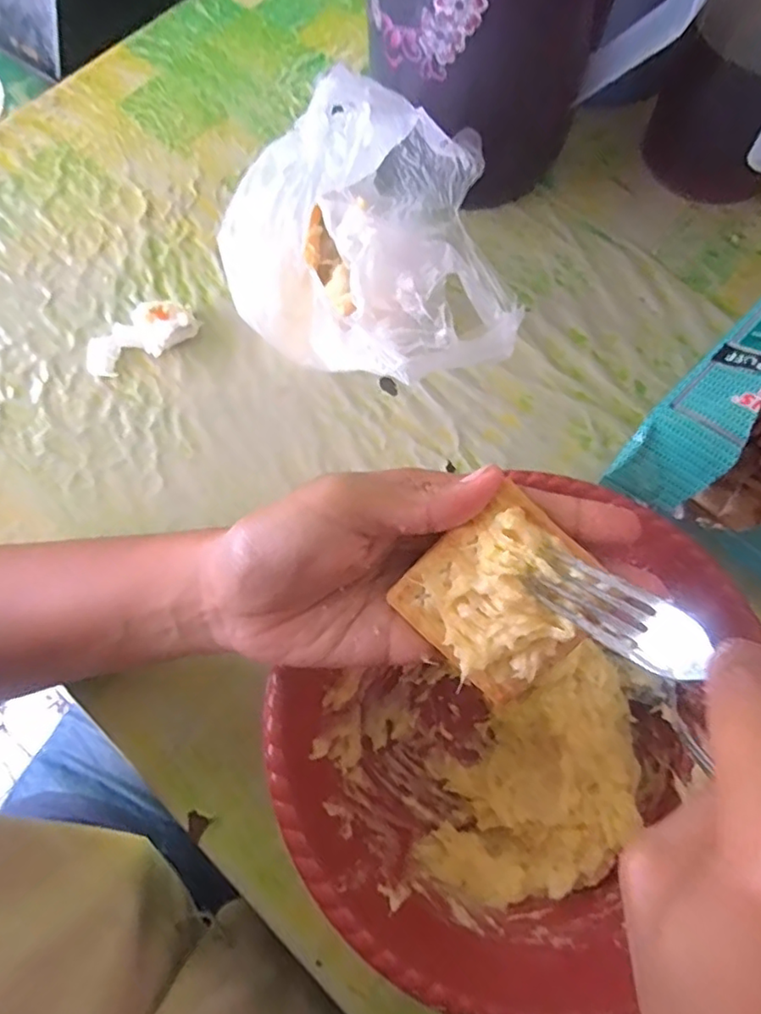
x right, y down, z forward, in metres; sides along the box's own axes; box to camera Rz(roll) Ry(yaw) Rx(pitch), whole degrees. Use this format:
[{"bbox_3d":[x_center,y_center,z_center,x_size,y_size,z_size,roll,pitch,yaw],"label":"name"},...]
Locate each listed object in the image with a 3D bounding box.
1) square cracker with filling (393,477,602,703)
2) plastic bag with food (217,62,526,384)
[{"bbox_3d":[0.044,0.033,0.211,0.058,0.012,0.062,44,103,8],"label":"square cracker with filling"},{"bbox_3d":[0.006,-0.144,0.324,0.157,0.144,0.146,38,75,12],"label":"plastic bag with food"}]

